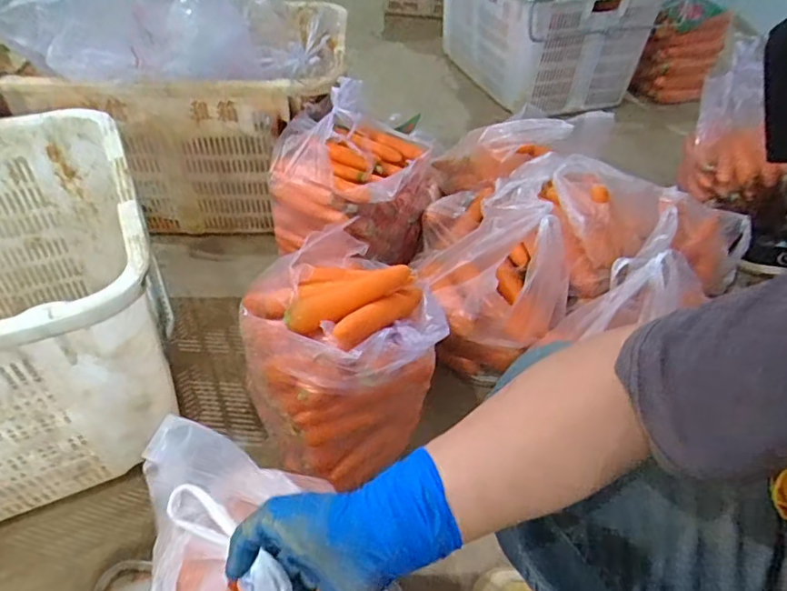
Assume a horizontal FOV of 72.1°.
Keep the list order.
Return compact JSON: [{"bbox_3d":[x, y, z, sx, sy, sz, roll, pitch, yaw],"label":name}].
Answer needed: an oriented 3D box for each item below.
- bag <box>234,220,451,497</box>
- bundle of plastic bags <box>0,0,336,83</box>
[{"bbox_3d":[-0.073,0.077,0.761,0.241,0.228,0.257,-23,50,-24],"label":"bag"},{"bbox_3d":[-0.384,-0.509,0.988,0.629,0.215,0.161,-19,46,-43],"label":"bundle of plastic bags"}]

